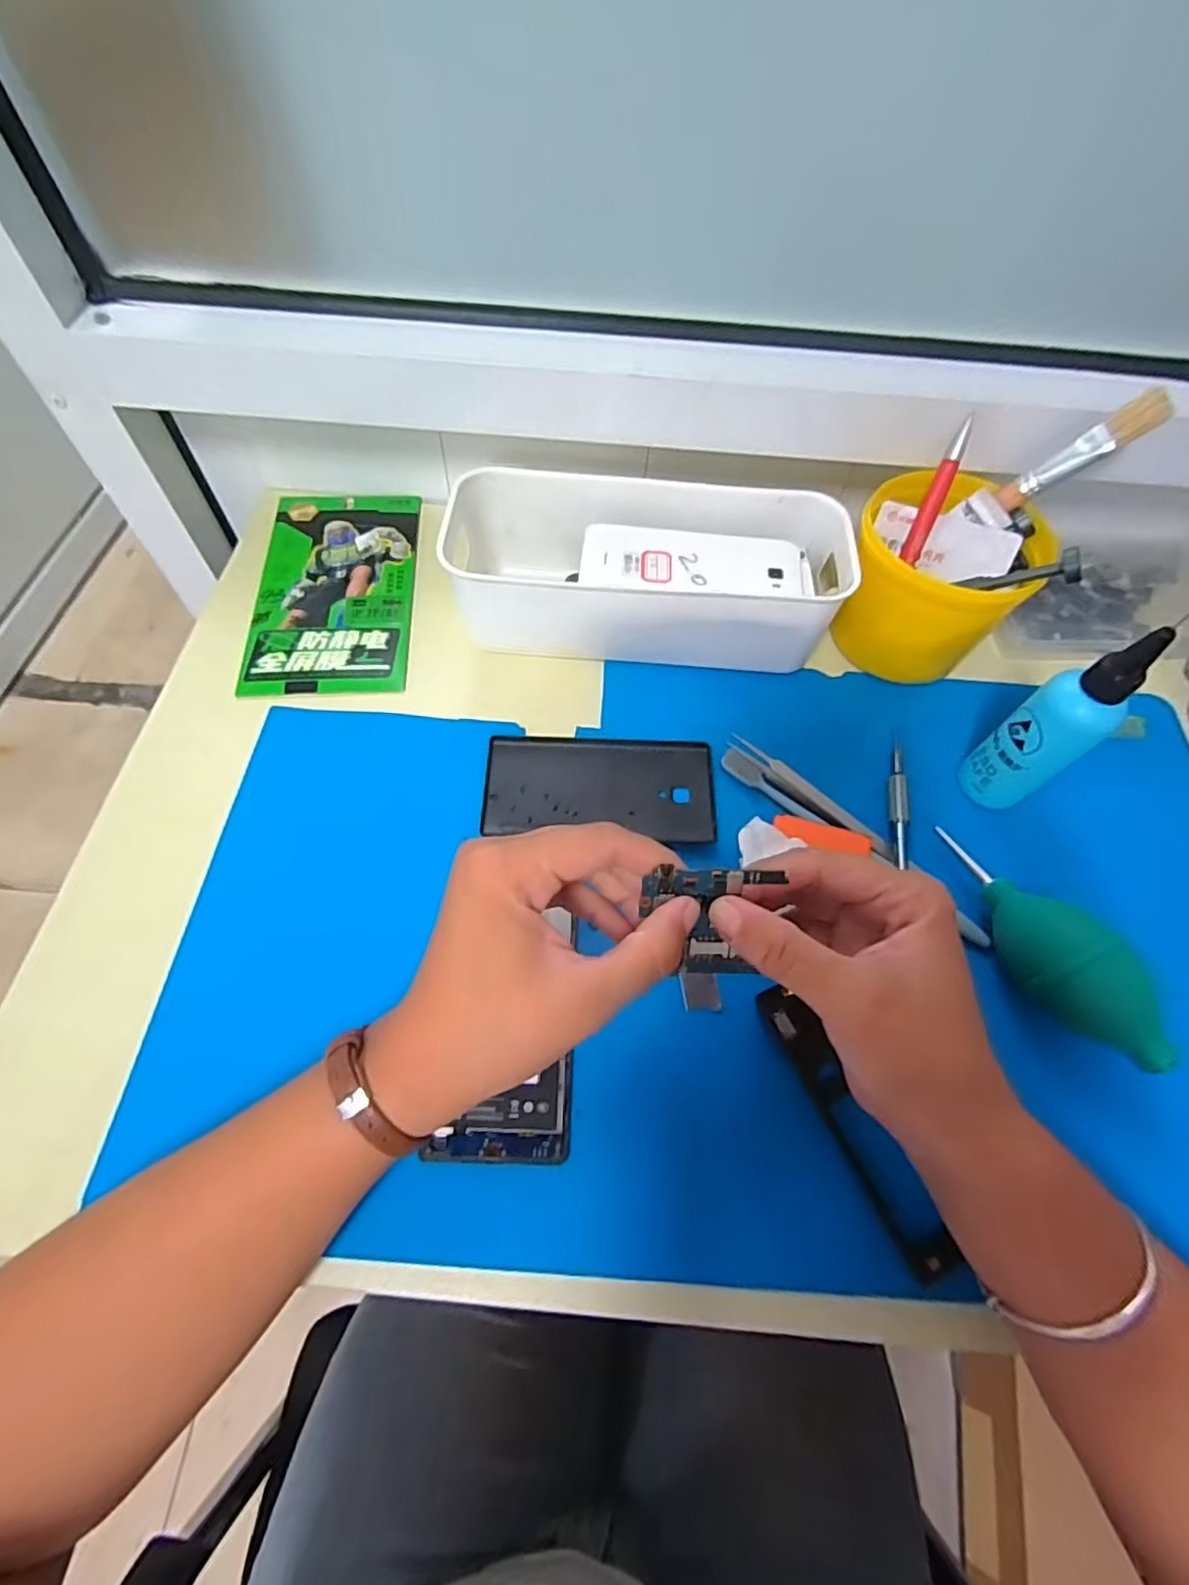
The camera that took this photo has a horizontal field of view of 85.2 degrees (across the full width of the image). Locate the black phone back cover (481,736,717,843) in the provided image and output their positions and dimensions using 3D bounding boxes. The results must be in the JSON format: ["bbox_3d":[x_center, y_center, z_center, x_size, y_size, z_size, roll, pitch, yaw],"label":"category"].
[{"bbox_3d":[0.004,-0.004,0.394,0.137,0.005,0.068,2,62,-2],"label":"black phone back cover"}]

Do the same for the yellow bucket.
[{"bbox_3d":[0.217,-0.133,0.418,0.106,0.089,0.102,1,62,-3],"label":"yellow bucket"}]

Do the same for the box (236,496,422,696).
[{"bbox_3d":[-0.185,-0.148,0.466,0.108,0.004,0.190,-2,62,-4],"label":"box"}]

